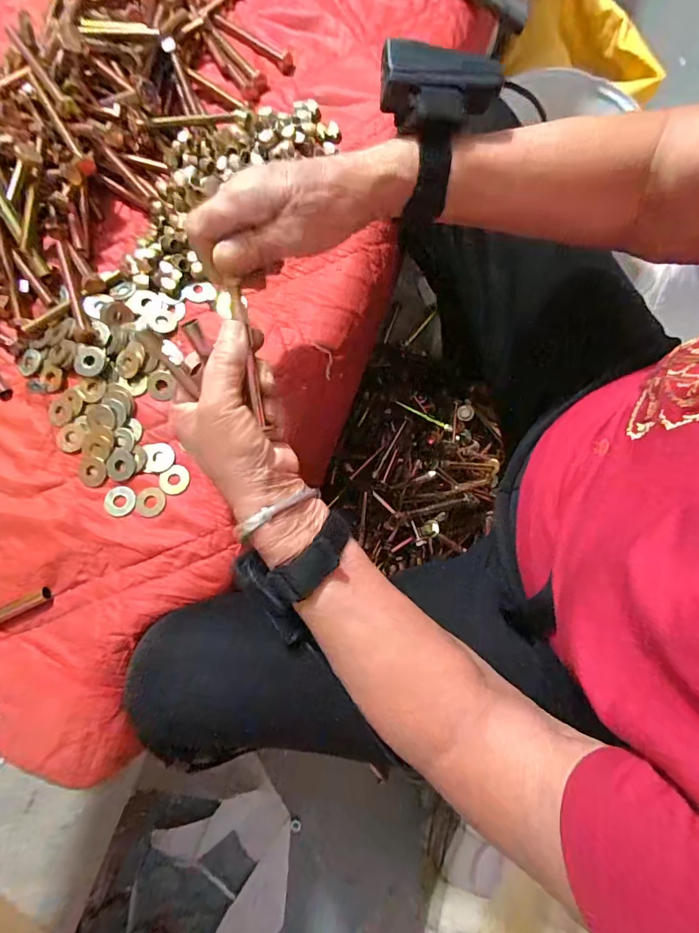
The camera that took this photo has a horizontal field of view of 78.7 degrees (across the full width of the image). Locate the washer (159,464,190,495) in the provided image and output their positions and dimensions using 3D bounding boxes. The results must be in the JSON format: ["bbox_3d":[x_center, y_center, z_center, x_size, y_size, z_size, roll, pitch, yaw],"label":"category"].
[{"bbox_3d":[-0.146,0.011,0.356,0.025,0.004,0.025,0,79,1],"label":"washer"}]

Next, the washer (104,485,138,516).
[{"bbox_3d":[-0.189,0.029,0.351,0.026,0.004,0.025,0,79,1],"label":"washer"}]

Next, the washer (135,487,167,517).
[{"bbox_3d":[-0.165,0.029,0.352,0.024,0.004,0.024,0,79,1],"label":"washer"}]

